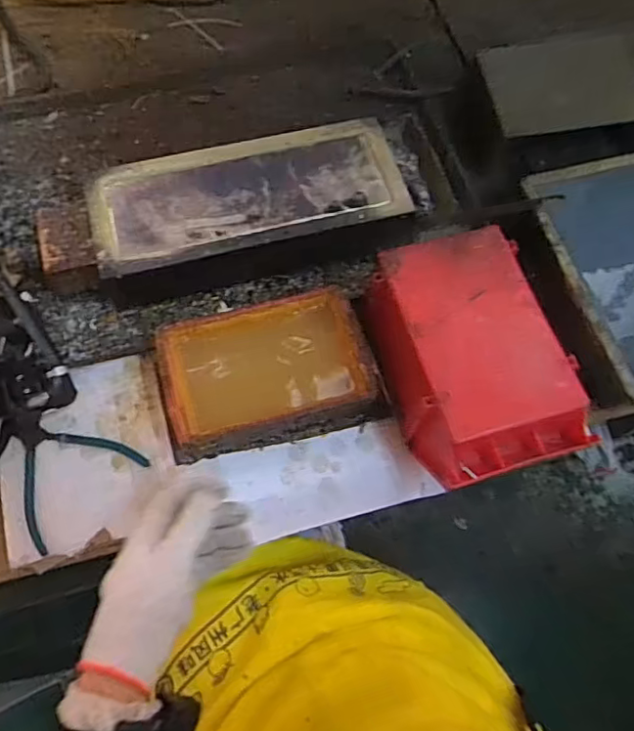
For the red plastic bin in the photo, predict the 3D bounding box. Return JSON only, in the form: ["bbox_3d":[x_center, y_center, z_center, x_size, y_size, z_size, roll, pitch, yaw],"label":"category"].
[{"bbox_3d":[0.154,-0.008,0.587,0.160,0.104,0.237,-17,69,-10],"label":"red plastic bin"}]

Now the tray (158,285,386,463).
[{"bbox_3d":[-0.053,0.009,0.611,0.205,0.069,0.137,-12,68,-8],"label":"tray"}]

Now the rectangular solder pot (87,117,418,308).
[{"bbox_3d":[-0.074,-0.174,0.679,0.346,0.094,0.150,-12,68,-8],"label":"rectangular solder pot"}]

